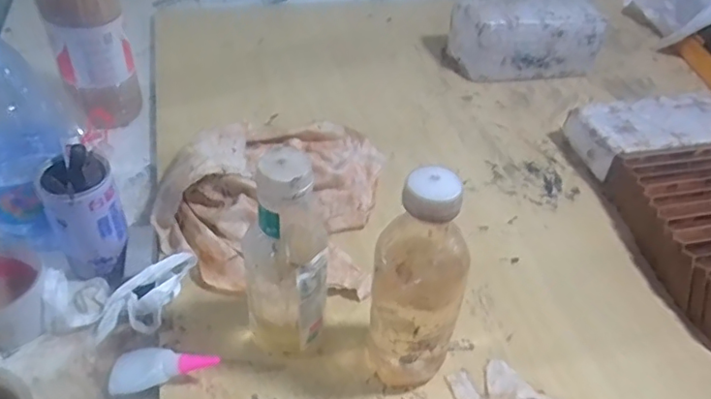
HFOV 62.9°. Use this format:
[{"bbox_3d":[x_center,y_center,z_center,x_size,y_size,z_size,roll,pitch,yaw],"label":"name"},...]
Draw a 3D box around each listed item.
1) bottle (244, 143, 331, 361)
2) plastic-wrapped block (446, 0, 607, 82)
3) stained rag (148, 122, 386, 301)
[{"bbox_3d":[-0.052,0.058,0.466,0.072,0.207,0.052,7,43,3],"label":"bottle"},{"bbox_3d":[0.263,-0.251,0.898,0.226,0.106,0.101,-5,43,-10],"label":"plastic-wrapped block"},{"bbox_3d":[-0.092,-0.015,0.648,0.247,0.063,0.258,3,43,-2],"label":"stained rag"}]

